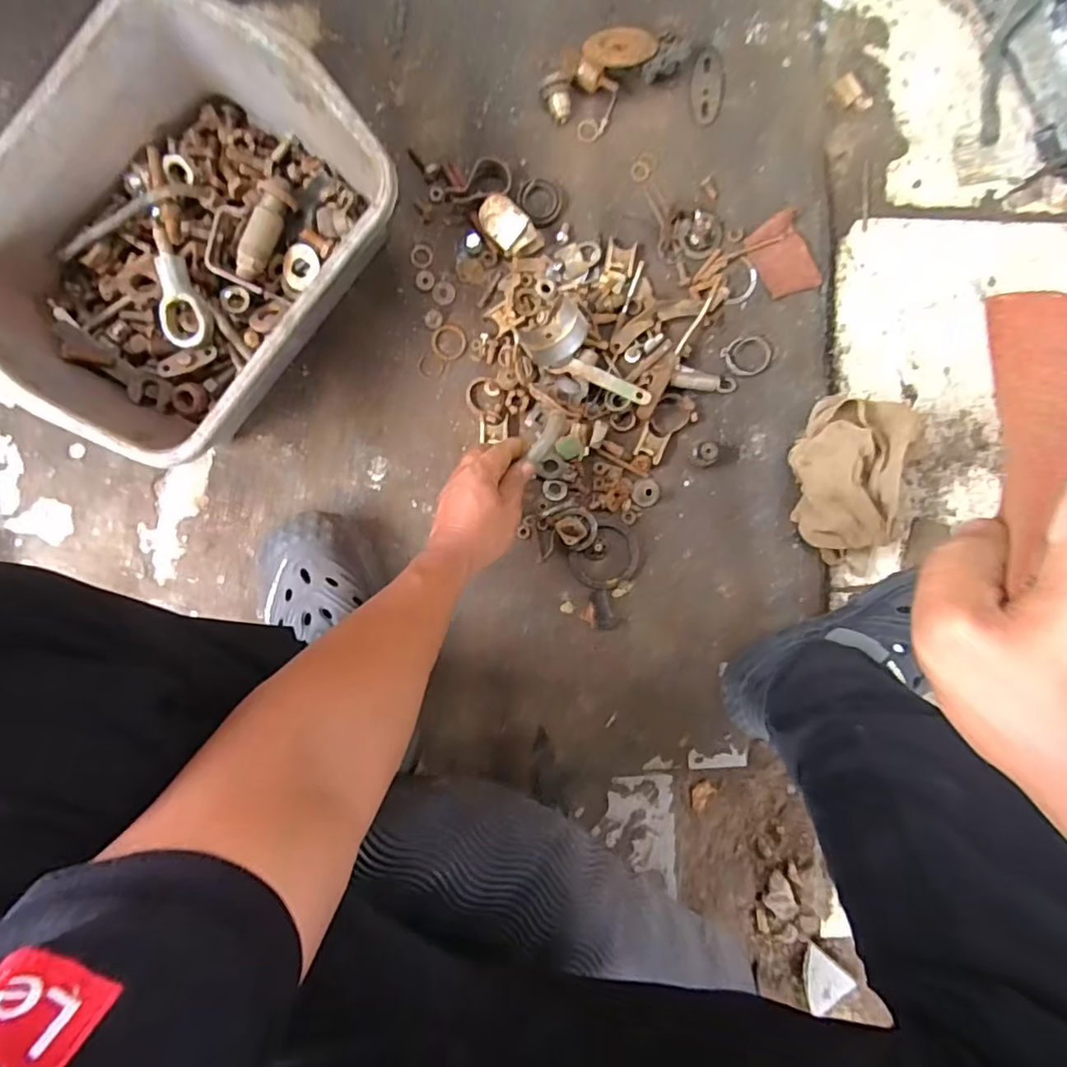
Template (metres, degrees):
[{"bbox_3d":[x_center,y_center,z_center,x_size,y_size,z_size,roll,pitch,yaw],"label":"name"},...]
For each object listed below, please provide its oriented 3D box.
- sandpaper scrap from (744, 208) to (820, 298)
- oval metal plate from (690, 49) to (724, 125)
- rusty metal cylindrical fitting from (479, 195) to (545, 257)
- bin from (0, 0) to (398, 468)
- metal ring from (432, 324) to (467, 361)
[{"bbox_3d":[0.255,-0.282,0.598,0.052,0.009,0.078,-28,94,-1],"label":"sandpaper scrap"},{"bbox_3d":[0.172,-0.443,0.581,0.031,0.004,0.066,1,99,1],"label":"oval metal plate"},{"bbox_3d":[-0.023,-0.298,0.572,0.061,0.033,0.034,36,91,-4],"label":"rusty metal cylindrical fitting"},{"bbox_3d":[-0.299,-0.248,0.518,0.252,0.119,0.343,39,91,-4],"label":"bin"},{"bbox_3d":[-0.086,-0.196,0.598,0.035,0.004,0.036,0,93,-3],"label":"metal ring"}]

